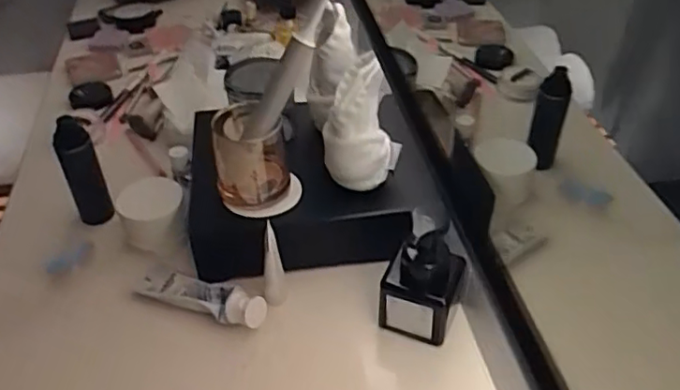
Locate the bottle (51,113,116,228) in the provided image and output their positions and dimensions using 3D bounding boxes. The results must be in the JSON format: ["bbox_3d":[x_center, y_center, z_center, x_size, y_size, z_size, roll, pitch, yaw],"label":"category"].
[{"bbox_3d":[-0.286,-0.020,0.687,0.037,0.132,0.034,-23,45,-23],"label":"bottle"}]

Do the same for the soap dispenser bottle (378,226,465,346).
[{"bbox_3d":[0.078,0.072,0.570,0.067,0.121,0.065,14,43,17],"label":"soap dispenser bottle"}]

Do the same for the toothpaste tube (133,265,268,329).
[{"bbox_3d":[-0.143,0.098,0.620,0.148,0.029,0.044,17,44,20],"label":"toothpaste tube"}]

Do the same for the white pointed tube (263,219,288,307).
[{"bbox_3d":[-0.067,0.069,0.609,0.023,0.090,0.030,-5,41,-4],"label":"white pointed tube"}]

